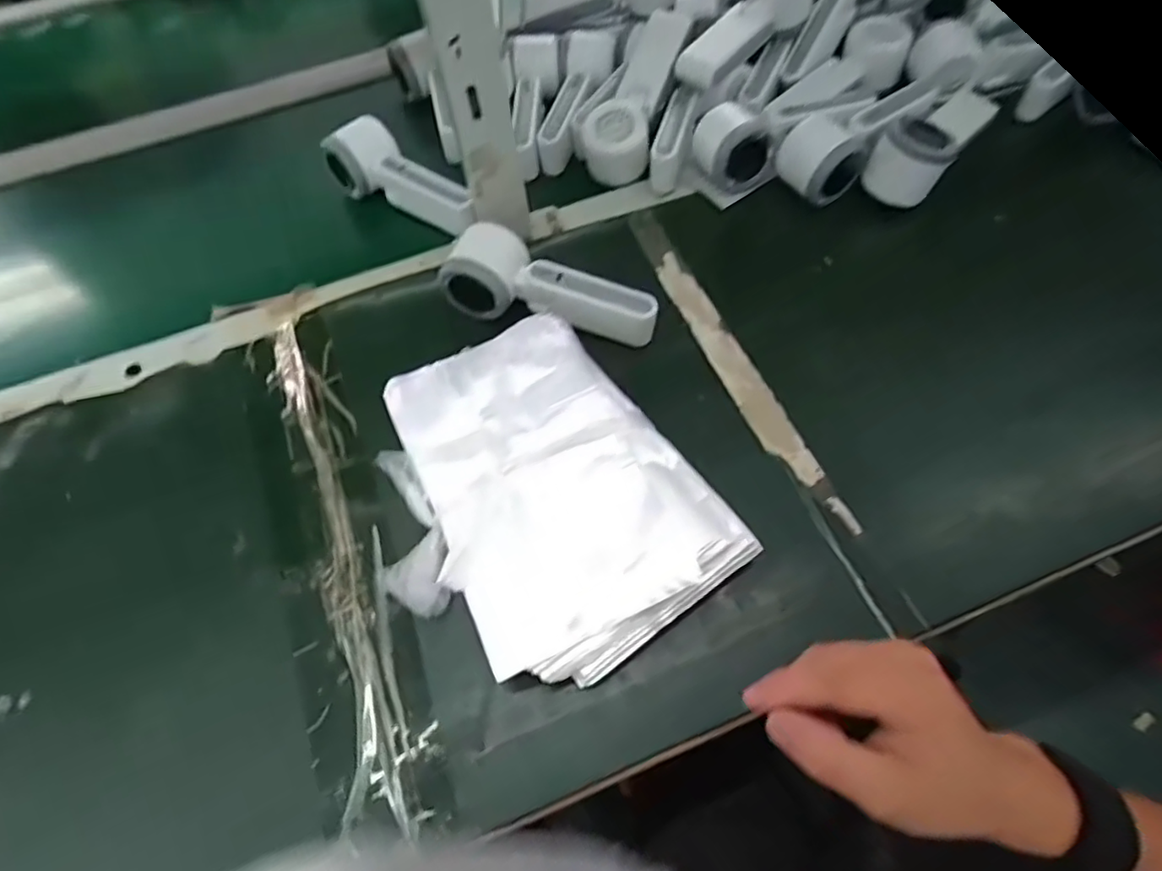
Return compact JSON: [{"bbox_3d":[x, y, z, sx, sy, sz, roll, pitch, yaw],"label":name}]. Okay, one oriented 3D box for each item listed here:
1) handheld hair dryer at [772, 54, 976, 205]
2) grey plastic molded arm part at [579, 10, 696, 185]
[{"bbox_3d":[0.264,-0.274,0.562,0.214,0.049,0.056,-33,64,-16],"label":"handheld hair dryer"},{"bbox_3d":[0.055,-0.312,0.581,0.062,0.041,0.165,21,82,13],"label":"grey plastic molded arm part"}]

